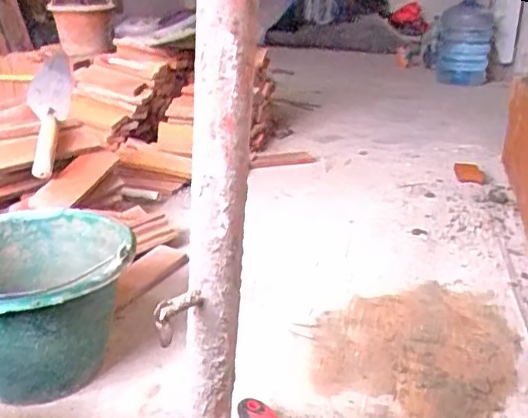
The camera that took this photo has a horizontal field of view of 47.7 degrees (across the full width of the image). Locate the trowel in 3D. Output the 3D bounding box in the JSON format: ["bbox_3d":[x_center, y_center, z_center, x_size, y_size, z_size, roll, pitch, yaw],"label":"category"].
[{"bbox_3d":[-0.440,-0.200,1.197,0.082,0.072,0.331,-1,57,-6],"label":"trowel"}]

